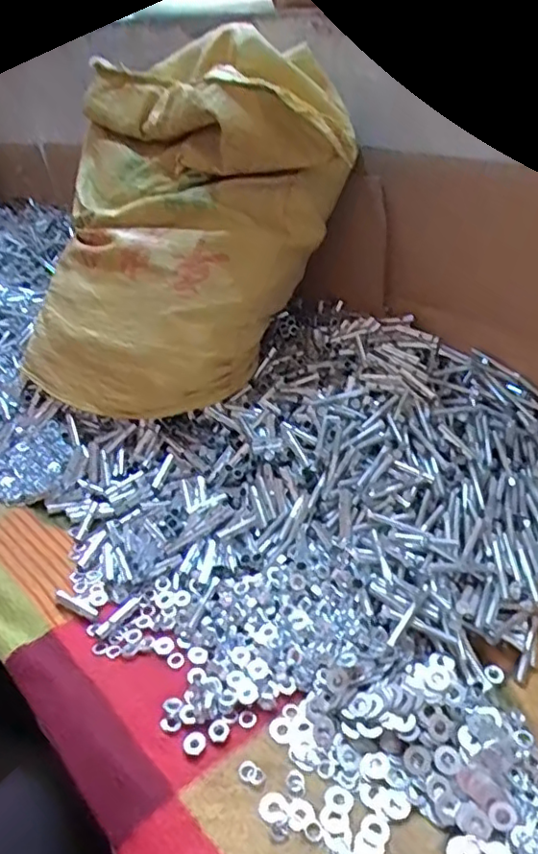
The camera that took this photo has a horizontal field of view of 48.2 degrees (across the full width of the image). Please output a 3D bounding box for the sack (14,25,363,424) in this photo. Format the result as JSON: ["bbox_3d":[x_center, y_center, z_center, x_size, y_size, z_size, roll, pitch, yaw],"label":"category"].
[{"bbox_3d":[-0.117,-0.207,0.667,0.334,0.418,0.154,26,11,15],"label":"sack"}]

